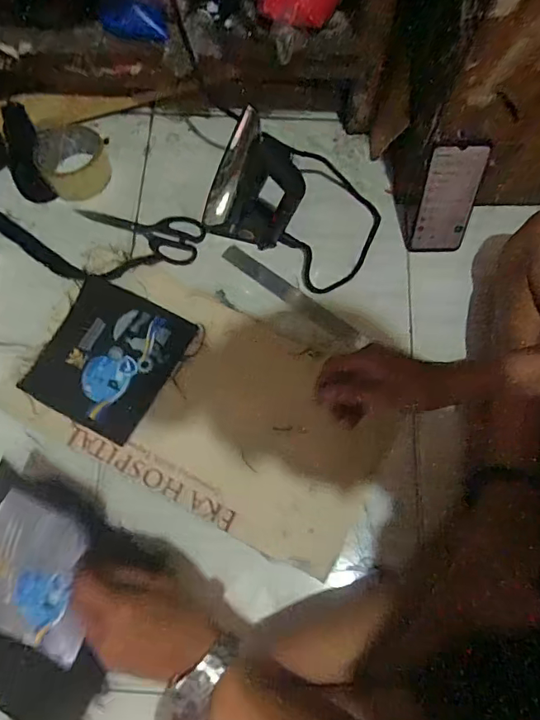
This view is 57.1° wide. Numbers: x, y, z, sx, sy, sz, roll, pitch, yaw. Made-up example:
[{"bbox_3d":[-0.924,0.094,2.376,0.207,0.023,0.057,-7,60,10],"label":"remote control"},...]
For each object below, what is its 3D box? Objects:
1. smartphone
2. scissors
[{"bbox_3d":[0.233,-0.208,0.654,0.074,0.152,0.017,-1,49,0],"label":"smartphone"},{"bbox_3d":[-0.186,-0.195,0.723,0.185,0.012,0.076,22,75,7],"label":"scissors"}]

